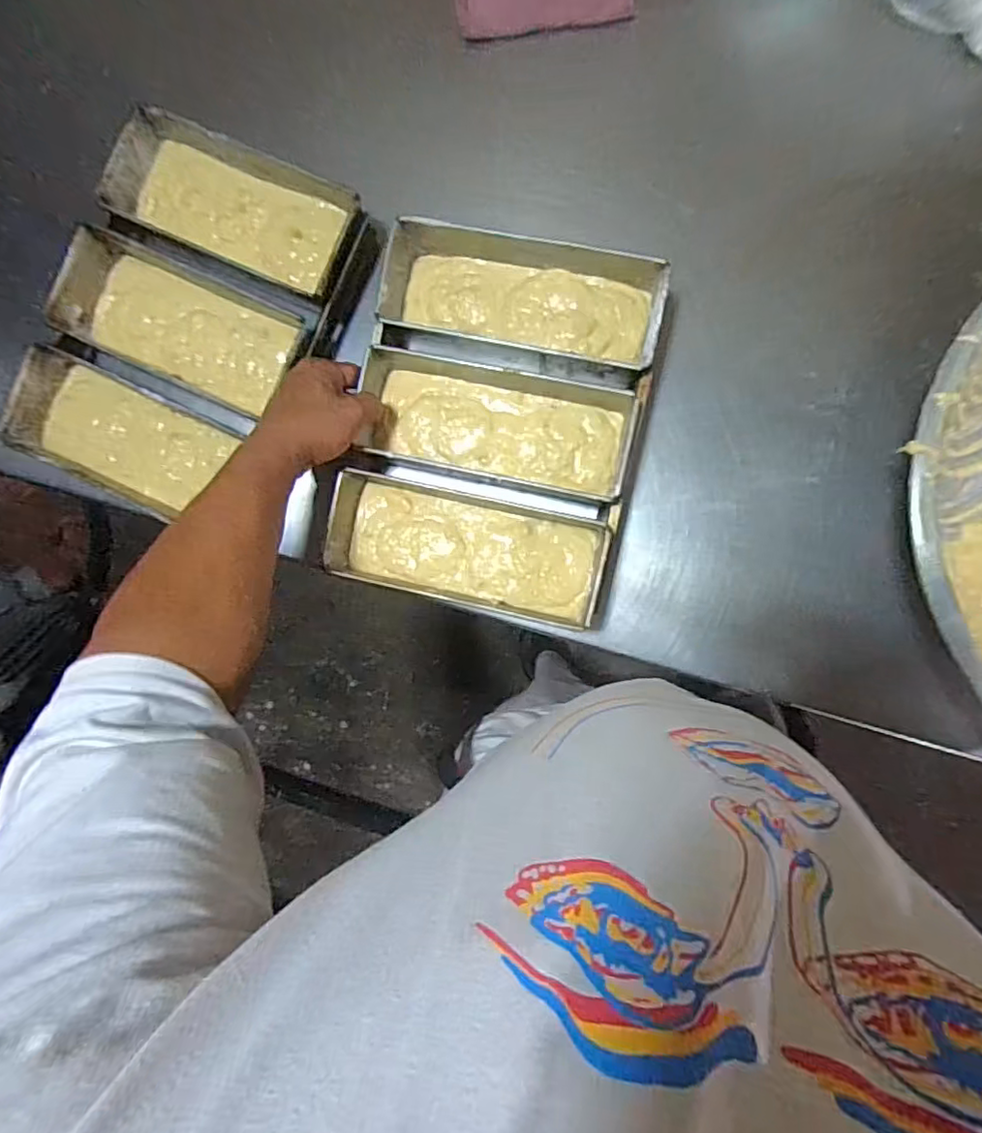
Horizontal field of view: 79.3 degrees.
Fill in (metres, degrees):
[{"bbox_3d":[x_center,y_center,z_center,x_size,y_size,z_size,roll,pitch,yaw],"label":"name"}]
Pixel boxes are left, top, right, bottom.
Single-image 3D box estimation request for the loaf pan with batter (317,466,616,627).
[{"bbox_3d":[-0.018,-0.015,0.553,0.244,0.083,0.099,13,92,5],"label":"loaf pan with batter"}]

